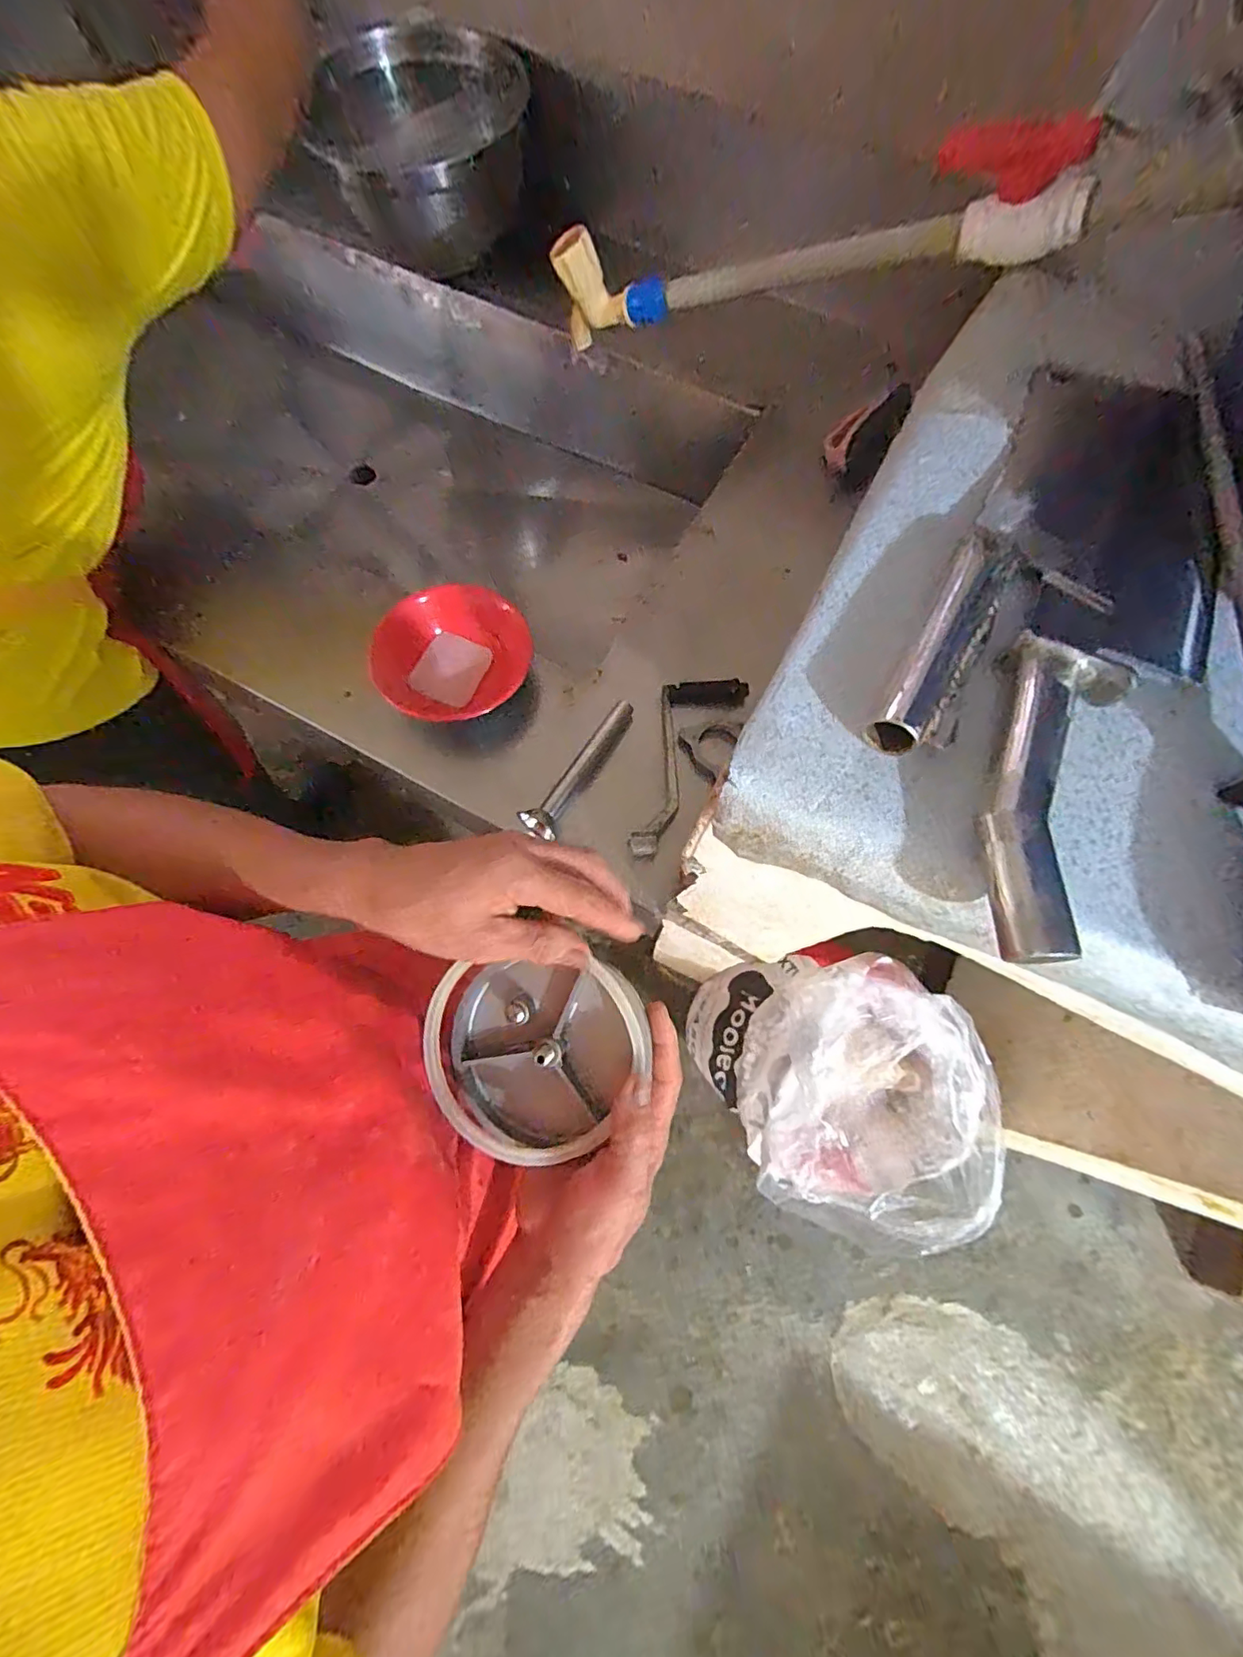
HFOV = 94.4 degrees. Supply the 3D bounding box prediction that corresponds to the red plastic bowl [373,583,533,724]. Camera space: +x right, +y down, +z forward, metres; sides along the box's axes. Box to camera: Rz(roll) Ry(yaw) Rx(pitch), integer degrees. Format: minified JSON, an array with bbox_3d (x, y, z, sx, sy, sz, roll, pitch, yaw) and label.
[{"bbox_3d":[-0.182,-0.186,0.653,0.169,0.066,0.162,0,72,0],"label":"red plastic bowl"}]

